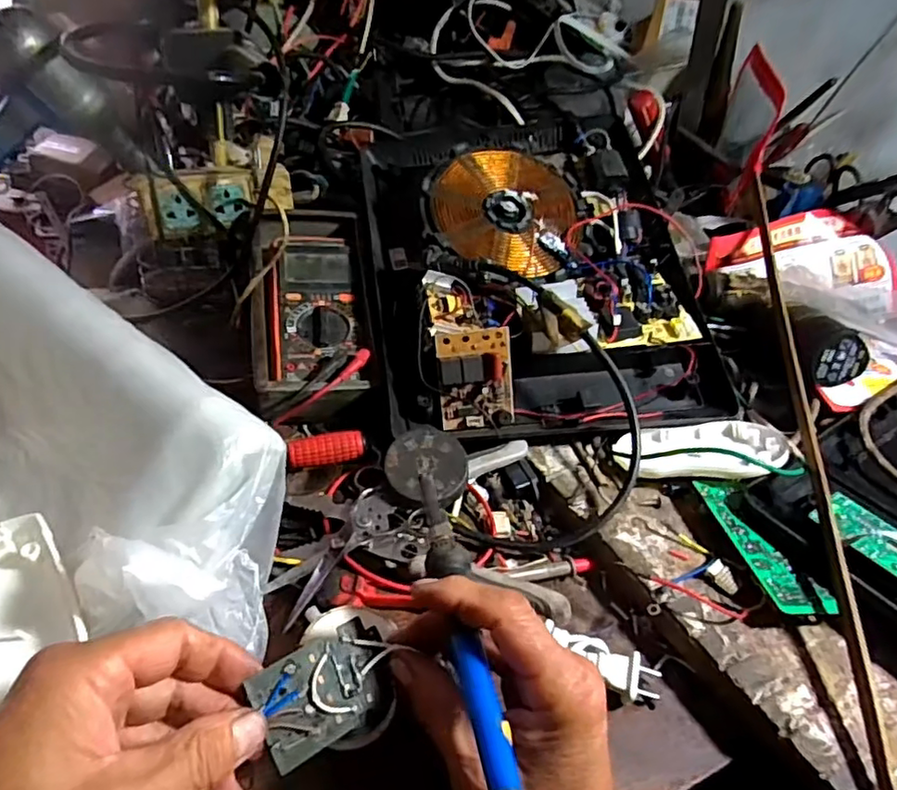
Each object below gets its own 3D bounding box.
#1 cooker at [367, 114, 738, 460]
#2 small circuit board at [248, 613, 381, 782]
[{"bbox_3d":[0.072,-0.132,0.553,0.280,0.083,0.364,-6,60,-8],"label":"cooker"},{"bbox_3d":[-0.055,0.133,0.275,0.059,0.004,0.041,-20,80,-30],"label":"small circuit board"}]

